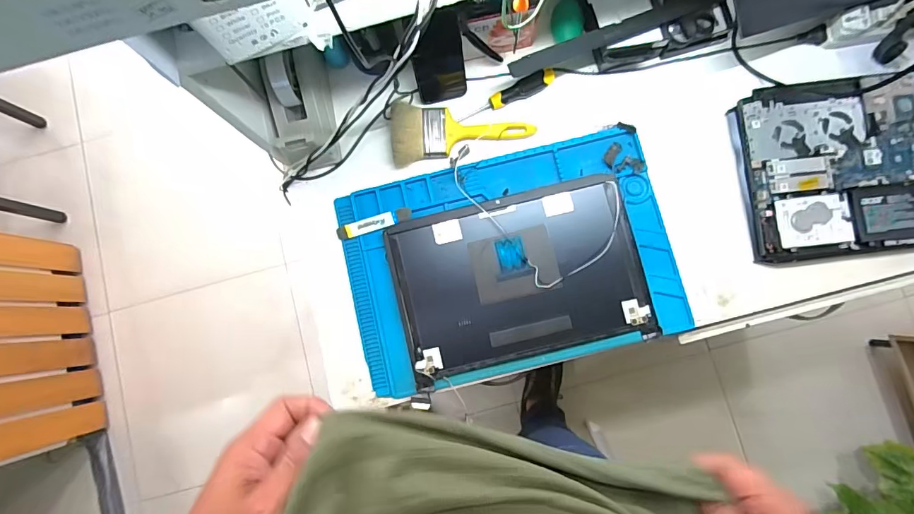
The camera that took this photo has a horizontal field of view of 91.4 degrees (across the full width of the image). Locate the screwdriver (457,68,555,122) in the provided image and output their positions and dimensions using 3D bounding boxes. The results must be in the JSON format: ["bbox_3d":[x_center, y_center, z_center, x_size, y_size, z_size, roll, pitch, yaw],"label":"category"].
[{"bbox_3d":[0.077,-0.250,0.680,0.158,0.032,0.022,-22,82,-1],"label":"screwdriver"}]

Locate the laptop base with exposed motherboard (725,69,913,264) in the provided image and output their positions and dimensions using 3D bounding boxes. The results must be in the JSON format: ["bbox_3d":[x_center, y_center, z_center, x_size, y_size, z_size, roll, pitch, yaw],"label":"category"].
[{"bbox_3d":[0.609,-0.140,0.649,0.369,0.027,0.255,-7,82,1],"label":"laptop base with exposed motherboard"}]

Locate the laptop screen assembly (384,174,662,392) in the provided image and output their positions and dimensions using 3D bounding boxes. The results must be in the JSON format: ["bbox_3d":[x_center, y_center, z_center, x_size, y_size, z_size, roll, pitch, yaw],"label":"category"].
[{"bbox_3d":[0.089,0.028,0.660,0.352,0.013,0.238,-14,81,0],"label":"laptop screen assembly"}]

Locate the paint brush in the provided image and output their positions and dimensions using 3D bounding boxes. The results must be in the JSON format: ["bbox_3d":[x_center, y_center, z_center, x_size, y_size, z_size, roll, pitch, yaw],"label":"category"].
[{"bbox_3d":[0.008,-0.186,0.679,0.214,0.033,0.084,0,82,2],"label":"paint brush"}]

